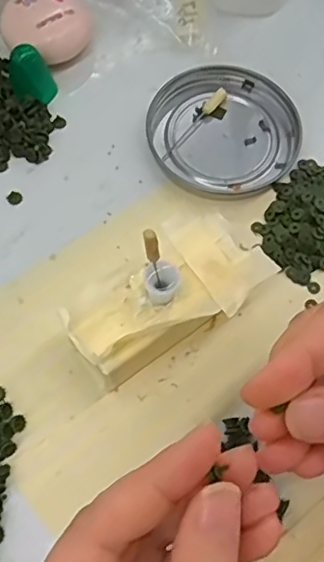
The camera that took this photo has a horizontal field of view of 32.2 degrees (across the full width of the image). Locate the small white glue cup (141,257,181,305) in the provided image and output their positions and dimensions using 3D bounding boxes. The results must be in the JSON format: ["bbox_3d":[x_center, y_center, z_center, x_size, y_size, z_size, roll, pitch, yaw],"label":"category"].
[{"bbox_3d":[0.000,0.001,0.225,0.014,0.016,0.012,-35,73,-15],"label":"small white glue cup"}]

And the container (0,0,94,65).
[{"bbox_3d":[-0.063,-0.140,0.308,0.045,0.017,0.041,-33,73,-14],"label":"container"}]

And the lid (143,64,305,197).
[{"bbox_3d":[0.032,-0.080,0.298,0.076,0.010,0.076,1,68,-2],"label":"lid"}]

